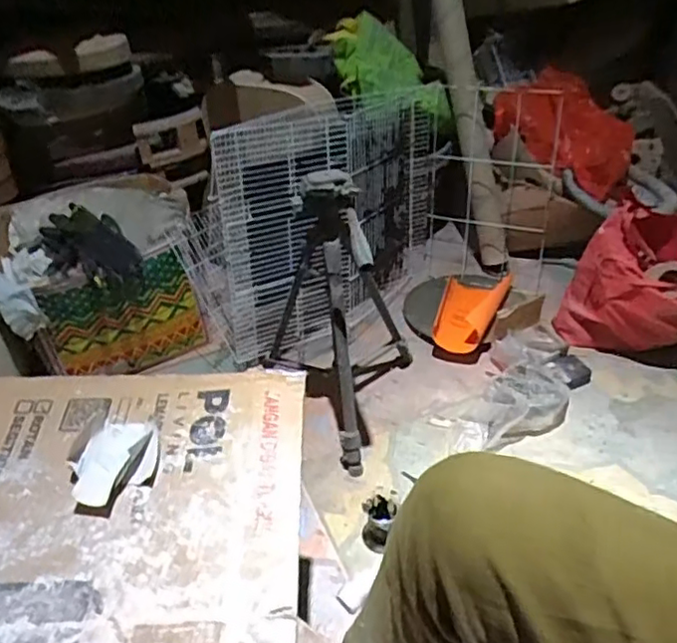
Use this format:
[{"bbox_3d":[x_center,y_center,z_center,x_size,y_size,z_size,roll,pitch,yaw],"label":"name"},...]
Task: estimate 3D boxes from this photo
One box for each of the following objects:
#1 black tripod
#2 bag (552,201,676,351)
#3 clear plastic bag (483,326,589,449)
[{"bbox_3d":[-0.035,-0.034,1.207,0.271,0.524,0.318,11,43,17],"label":"black tripod"},{"bbox_3d":[0.647,-0.070,1.396,0.274,0.301,0.189,26,48,30],"label":"bag"},{"bbox_3d":[0.388,0.114,1.334,0.187,0.102,0.337,24,48,29],"label":"clear plastic bag"}]

